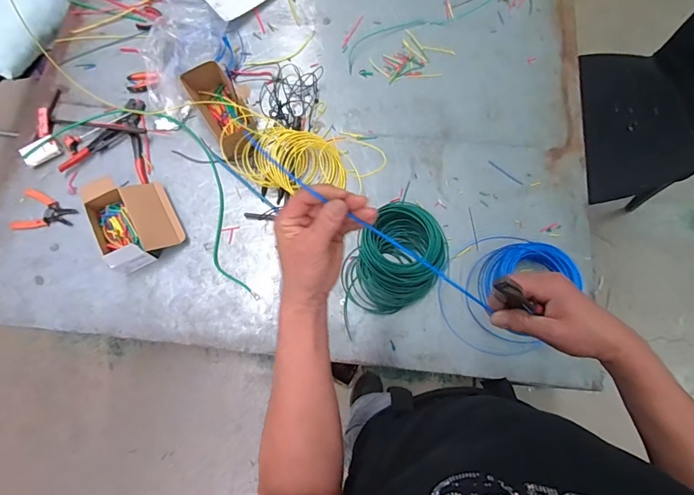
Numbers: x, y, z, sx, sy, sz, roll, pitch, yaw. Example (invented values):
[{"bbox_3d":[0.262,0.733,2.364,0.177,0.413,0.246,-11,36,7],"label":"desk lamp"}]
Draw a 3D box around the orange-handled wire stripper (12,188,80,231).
[{"bbox_3d":[-0.750,-0.082,1.028,0.143,0.012,0.103,14,75,3],"label":"orange-handled wire stripper"}]

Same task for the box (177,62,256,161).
[{"bbox_3d":[-0.319,-0.354,1.074,0.109,0.074,0.259,-30,77,-8],"label":"box"}]

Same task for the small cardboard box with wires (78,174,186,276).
[{"bbox_3d":[-0.515,-0.072,0.994,0.177,0.074,0.226,-28,77,-8],"label":"small cardboard box with wires"}]

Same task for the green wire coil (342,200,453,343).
[{"bbox_3d":[0.102,0.045,0.965,0.212,0.073,0.308,38,78,9],"label":"green wire coil"}]

